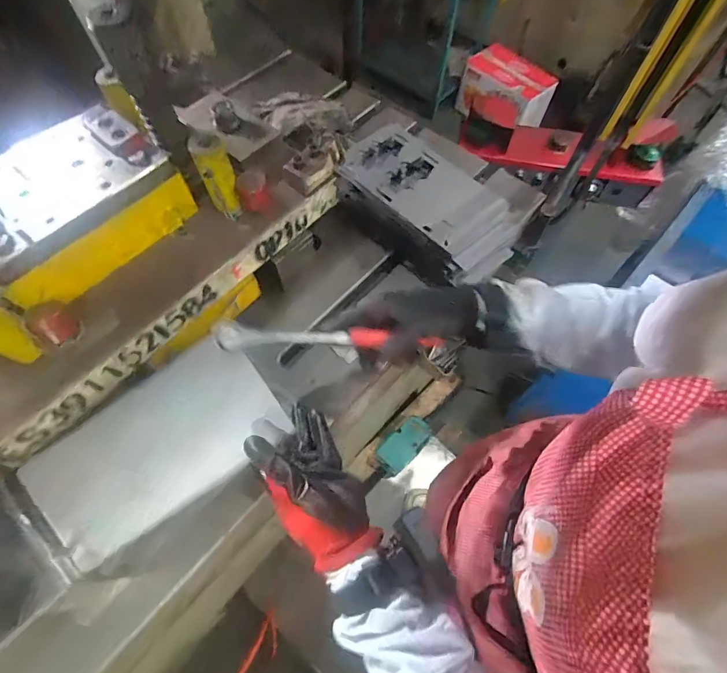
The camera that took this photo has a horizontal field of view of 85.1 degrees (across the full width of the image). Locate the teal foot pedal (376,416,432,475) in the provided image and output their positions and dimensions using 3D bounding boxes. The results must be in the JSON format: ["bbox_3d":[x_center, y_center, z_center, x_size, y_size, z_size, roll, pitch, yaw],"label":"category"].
[{"bbox_3d":[0.134,0.344,1.274,0.199,0.119,0.097,-42,71,-17],"label":"teal foot pedal"}]

